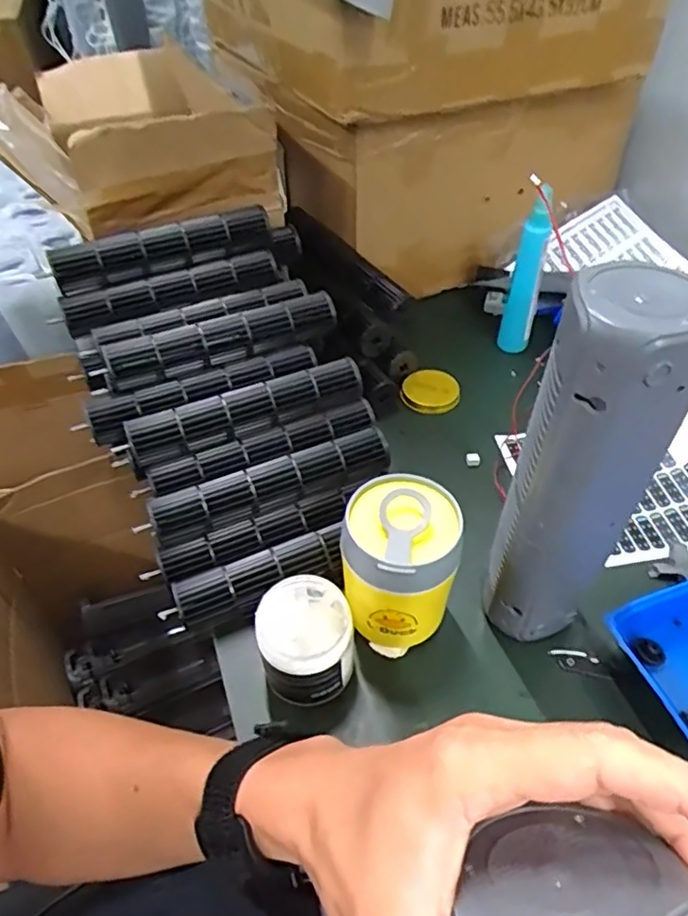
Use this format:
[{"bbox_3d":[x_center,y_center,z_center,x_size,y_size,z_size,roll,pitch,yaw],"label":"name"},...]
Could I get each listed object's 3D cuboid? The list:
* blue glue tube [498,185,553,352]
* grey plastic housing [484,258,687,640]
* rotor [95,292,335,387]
[{"bbox_3d":[0.228,-0.223,0.742,0.039,0.195,0.048,10,47,10],"label":"blue glue tube"},{"bbox_3d":[0.160,0.023,0.409,0.079,0.293,0.075,24,51,23],"label":"grey plastic housing"},{"bbox_3d":[-0.124,-0.122,0.590,0.233,0.035,0.038,-18,48,-16],"label":"rotor"}]

